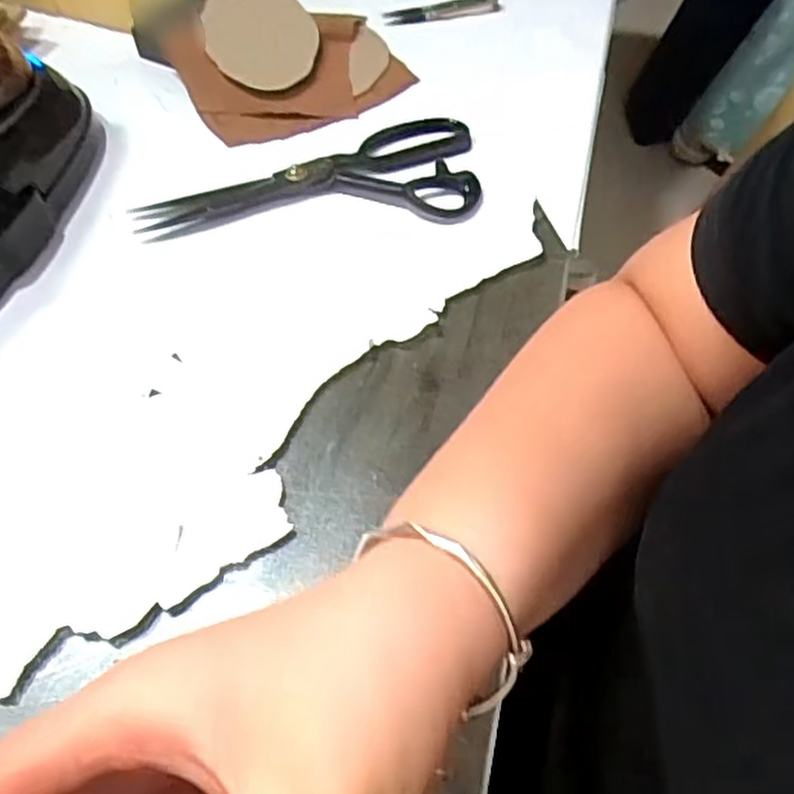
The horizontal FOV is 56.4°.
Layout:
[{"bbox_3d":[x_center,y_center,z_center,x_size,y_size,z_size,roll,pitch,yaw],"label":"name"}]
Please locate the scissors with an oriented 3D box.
[{"bbox_3d":[-0.061,-0.155,0.527,0.232,0.017,0.097,-7,55,-4],"label":"scissors"}]

